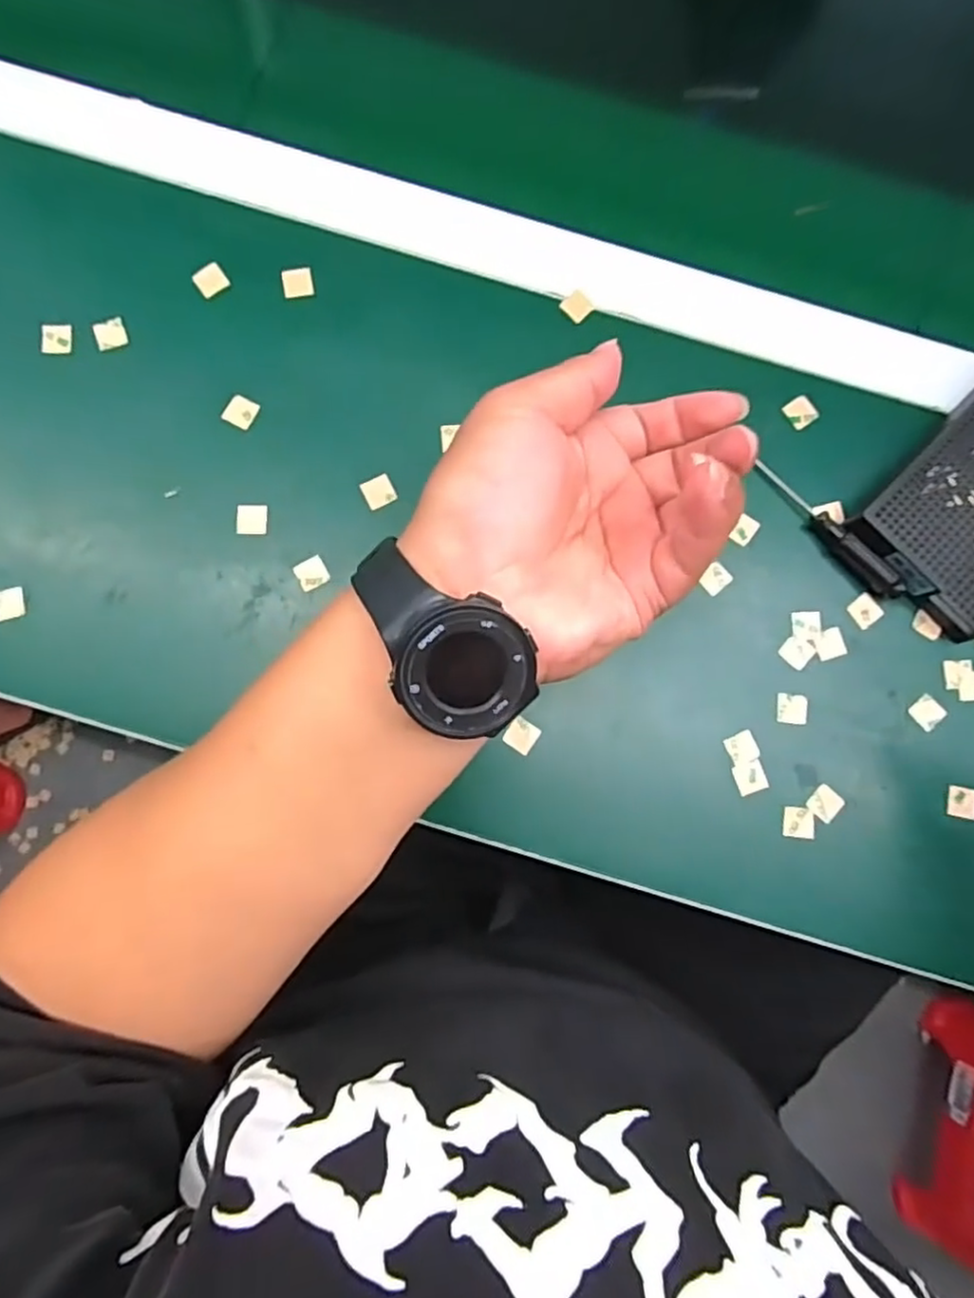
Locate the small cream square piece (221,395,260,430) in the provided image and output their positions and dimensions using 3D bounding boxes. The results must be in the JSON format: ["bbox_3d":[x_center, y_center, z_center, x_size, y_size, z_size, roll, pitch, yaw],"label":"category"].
[{"bbox_3d":[-0.133,-0.128,0.371,0.015,0.004,0.016,26,83,-7],"label":"small cream square piece"}]

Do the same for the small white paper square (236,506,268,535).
[{"bbox_3d":[-0.125,-0.069,0.364,0.015,0.004,0.016,-1,81,-3],"label":"small white paper square"}]

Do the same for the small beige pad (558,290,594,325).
[{"bbox_3d":[0.051,-0.193,0.386,0.015,0.004,0.016,42,84,-9],"label":"small beige pad"}]

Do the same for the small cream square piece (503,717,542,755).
[{"bbox_3d":[0.019,0.045,0.355,0.015,0.004,0.017,36,81,3],"label":"small cream square piece"}]

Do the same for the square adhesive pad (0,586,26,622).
[{"bbox_3d":[-0.248,-0.023,0.355,0.015,0.004,0.017,-20,83,-6],"label":"square adhesive pad"}]

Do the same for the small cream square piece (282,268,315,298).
[{"bbox_3d":[-0.106,-0.205,0.380,0.016,0.004,0.016,-10,82,-4],"label":"small cream square piece"}]

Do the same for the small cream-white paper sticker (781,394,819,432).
[{"bbox_3d":[0.176,-0.132,0.382,0.016,0.004,0.017,-36,80,-3],"label":"small cream-white paper sticker"}]

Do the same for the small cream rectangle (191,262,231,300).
[{"bbox_3d":[-0.154,-0.206,0.378,0.017,0.004,0.016,-36,84,-7],"label":"small cream rectangle"}]

